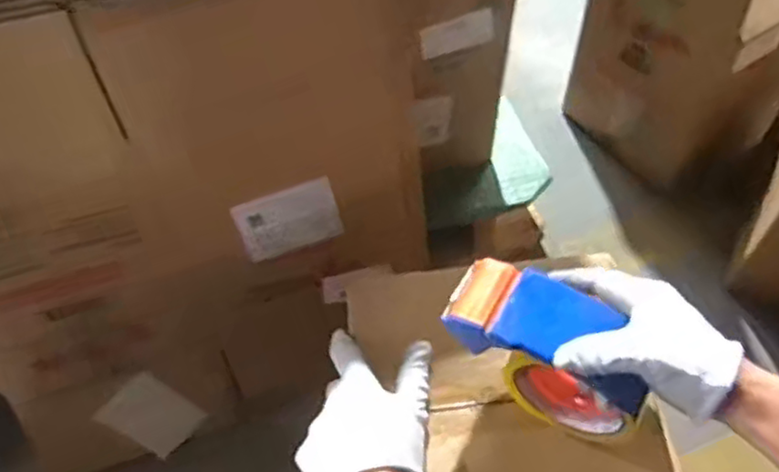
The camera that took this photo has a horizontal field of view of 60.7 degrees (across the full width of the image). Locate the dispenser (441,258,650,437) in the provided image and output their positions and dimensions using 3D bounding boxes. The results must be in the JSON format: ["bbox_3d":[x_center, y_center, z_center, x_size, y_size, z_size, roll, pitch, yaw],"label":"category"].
[{"bbox_3d":[0.110,0.083,0.478,0.138,0.093,0.064,21,57,16],"label":"dispenser"}]

